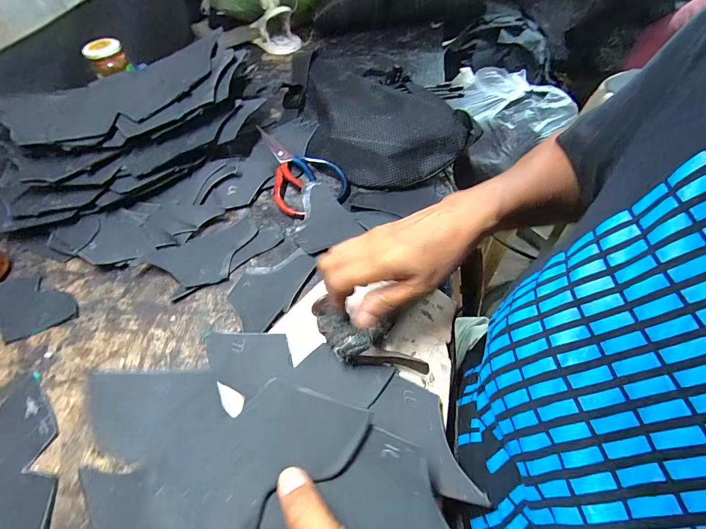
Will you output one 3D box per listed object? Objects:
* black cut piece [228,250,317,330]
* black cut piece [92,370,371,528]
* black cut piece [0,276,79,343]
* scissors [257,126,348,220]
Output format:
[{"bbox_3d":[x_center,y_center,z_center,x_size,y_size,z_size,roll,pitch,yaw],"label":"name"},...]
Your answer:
[{"bbox_3d":[-0.099,0.023,0.399,0.074,0.007,0.112,22,59,20],"label":"black cut piece"},{"bbox_3d":[-0.077,0.116,0.214,0.167,0.011,0.090,7,53,-9],"label":"black cut piece"},{"bbox_3d":[-0.416,0.055,0.403,0.171,0.007,0.090,-16,54,-6],"label":"black cut piece"},{"bbox_3d":[-0.085,-0.146,0.506,0.104,0.019,0.177,-26,66,-15],"label":"scissors"}]

